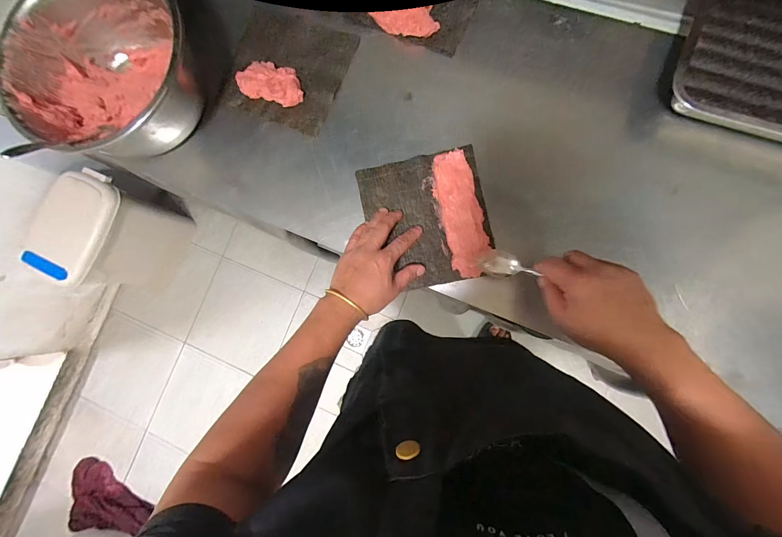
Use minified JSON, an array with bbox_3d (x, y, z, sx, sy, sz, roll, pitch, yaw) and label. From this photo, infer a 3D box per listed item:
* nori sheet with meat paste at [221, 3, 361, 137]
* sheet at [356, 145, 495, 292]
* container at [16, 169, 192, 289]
[{"bbox_3d":[-0.177,-0.339,0.553,0.198,0.031,0.187,22,87,9],"label":"nori sheet with meat paste"},{"bbox_3d":[0.054,-0.075,0.504,0.180,0.018,0.198,-13,82,5],"label":"sheet"},{"bbox_3d":[-1.012,-0.111,1.252,0.265,0.472,0.349,12,86,8],"label":"container"}]

